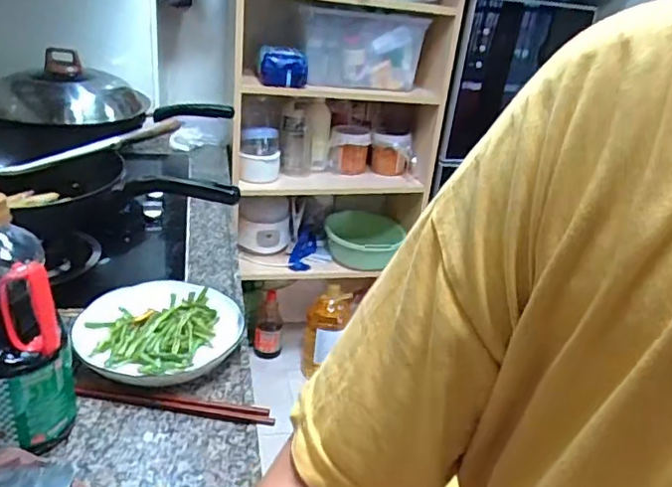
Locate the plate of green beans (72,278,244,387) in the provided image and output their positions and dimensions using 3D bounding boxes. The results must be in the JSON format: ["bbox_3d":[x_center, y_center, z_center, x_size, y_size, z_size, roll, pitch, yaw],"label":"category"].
[{"bbox_3d":[-0.248,0.123,0.796,0.195,0.043,0.214,6,26,-3],"label":"plate of green beans"}]

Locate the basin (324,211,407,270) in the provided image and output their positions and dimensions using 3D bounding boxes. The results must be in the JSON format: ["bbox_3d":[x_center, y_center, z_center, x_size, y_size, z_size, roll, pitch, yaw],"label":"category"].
[{"bbox_3d":[0.095,-0.024,1.964,0.264,0.133,0.214,6,26,-2],"label":"basin"}]

